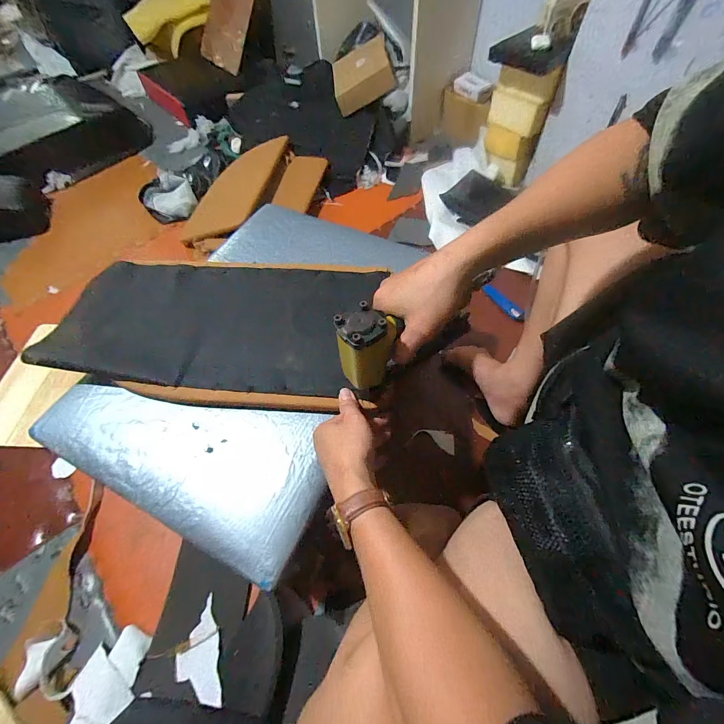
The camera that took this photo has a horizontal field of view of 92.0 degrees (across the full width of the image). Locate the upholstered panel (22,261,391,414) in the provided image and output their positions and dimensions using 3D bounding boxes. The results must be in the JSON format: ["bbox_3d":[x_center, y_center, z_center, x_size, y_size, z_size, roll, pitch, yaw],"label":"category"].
[{"bbox_3d":[-0.216,-0.064,0.519,0.450,0.035,0.253,5,58,5],"label":"upholstered panel"}]

